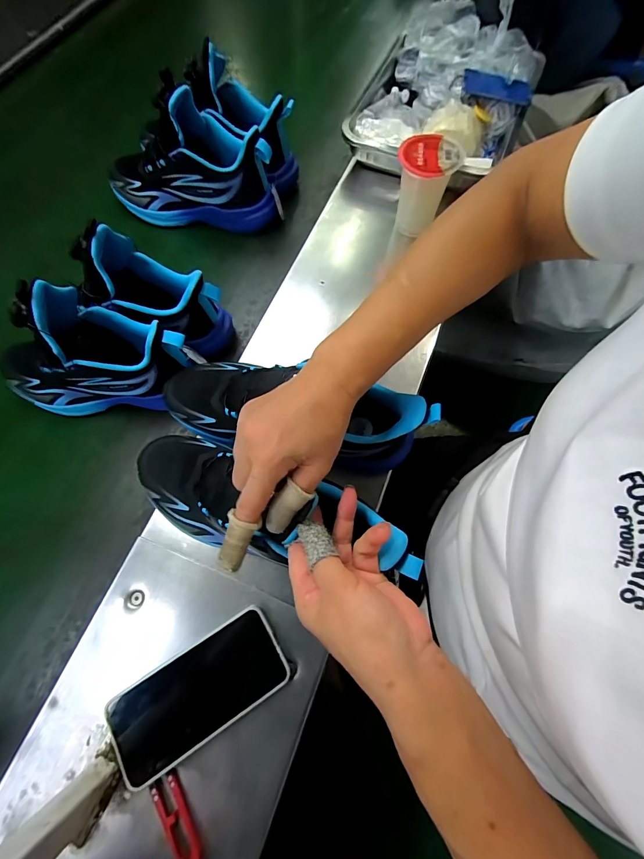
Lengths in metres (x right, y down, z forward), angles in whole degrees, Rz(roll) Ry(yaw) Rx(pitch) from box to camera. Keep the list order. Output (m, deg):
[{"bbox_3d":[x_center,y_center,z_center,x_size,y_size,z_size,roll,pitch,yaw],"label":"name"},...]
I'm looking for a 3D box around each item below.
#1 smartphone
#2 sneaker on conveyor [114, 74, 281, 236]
[{"bbox_3d":[-0.116,0.245,0.313,0.163,0.013,0.074,-31,70,-8],"label":"smartphone"},{"bbox_3d":[-0.200,-0.399,0.508,0.269,0.150,0.095,9,70,7],"label":"sneaker on conveyor"}]

